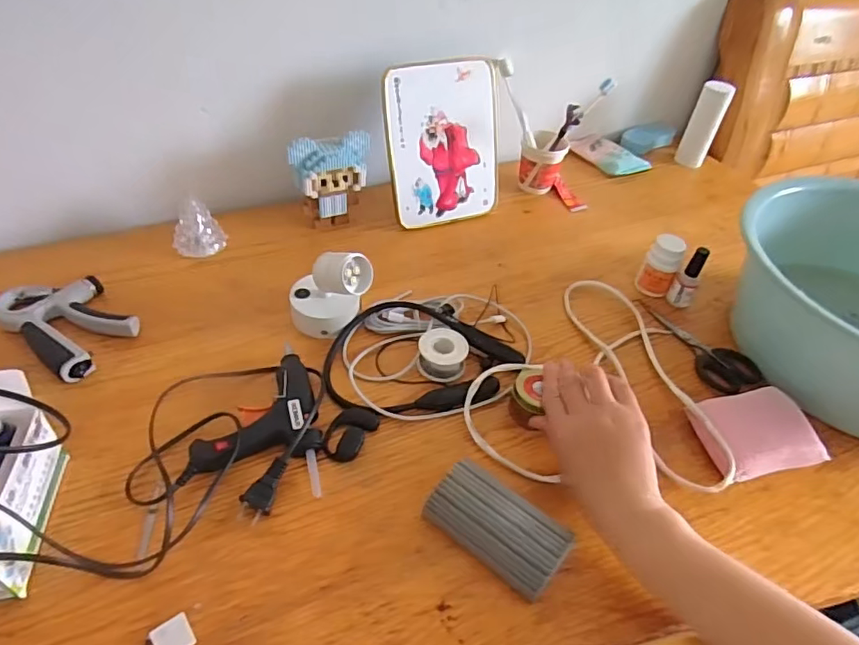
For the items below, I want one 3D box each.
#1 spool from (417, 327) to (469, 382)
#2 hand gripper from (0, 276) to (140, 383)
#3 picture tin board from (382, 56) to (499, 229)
[{"bbox_3d":[0.014,0.032,0.567,0.048,0.029,0.047,4,44,-4],"label":"spool"},{"bbox_3d":[-0.367,-0.004,0.564,0.146,0.021,0.091,30,48,22],"label":"hand gripper"},{"bbox_3d":[0.021,-0.231,0.724,0.158,0.200,0.008,-16,28,-21],"label":"picture tin board"}]

